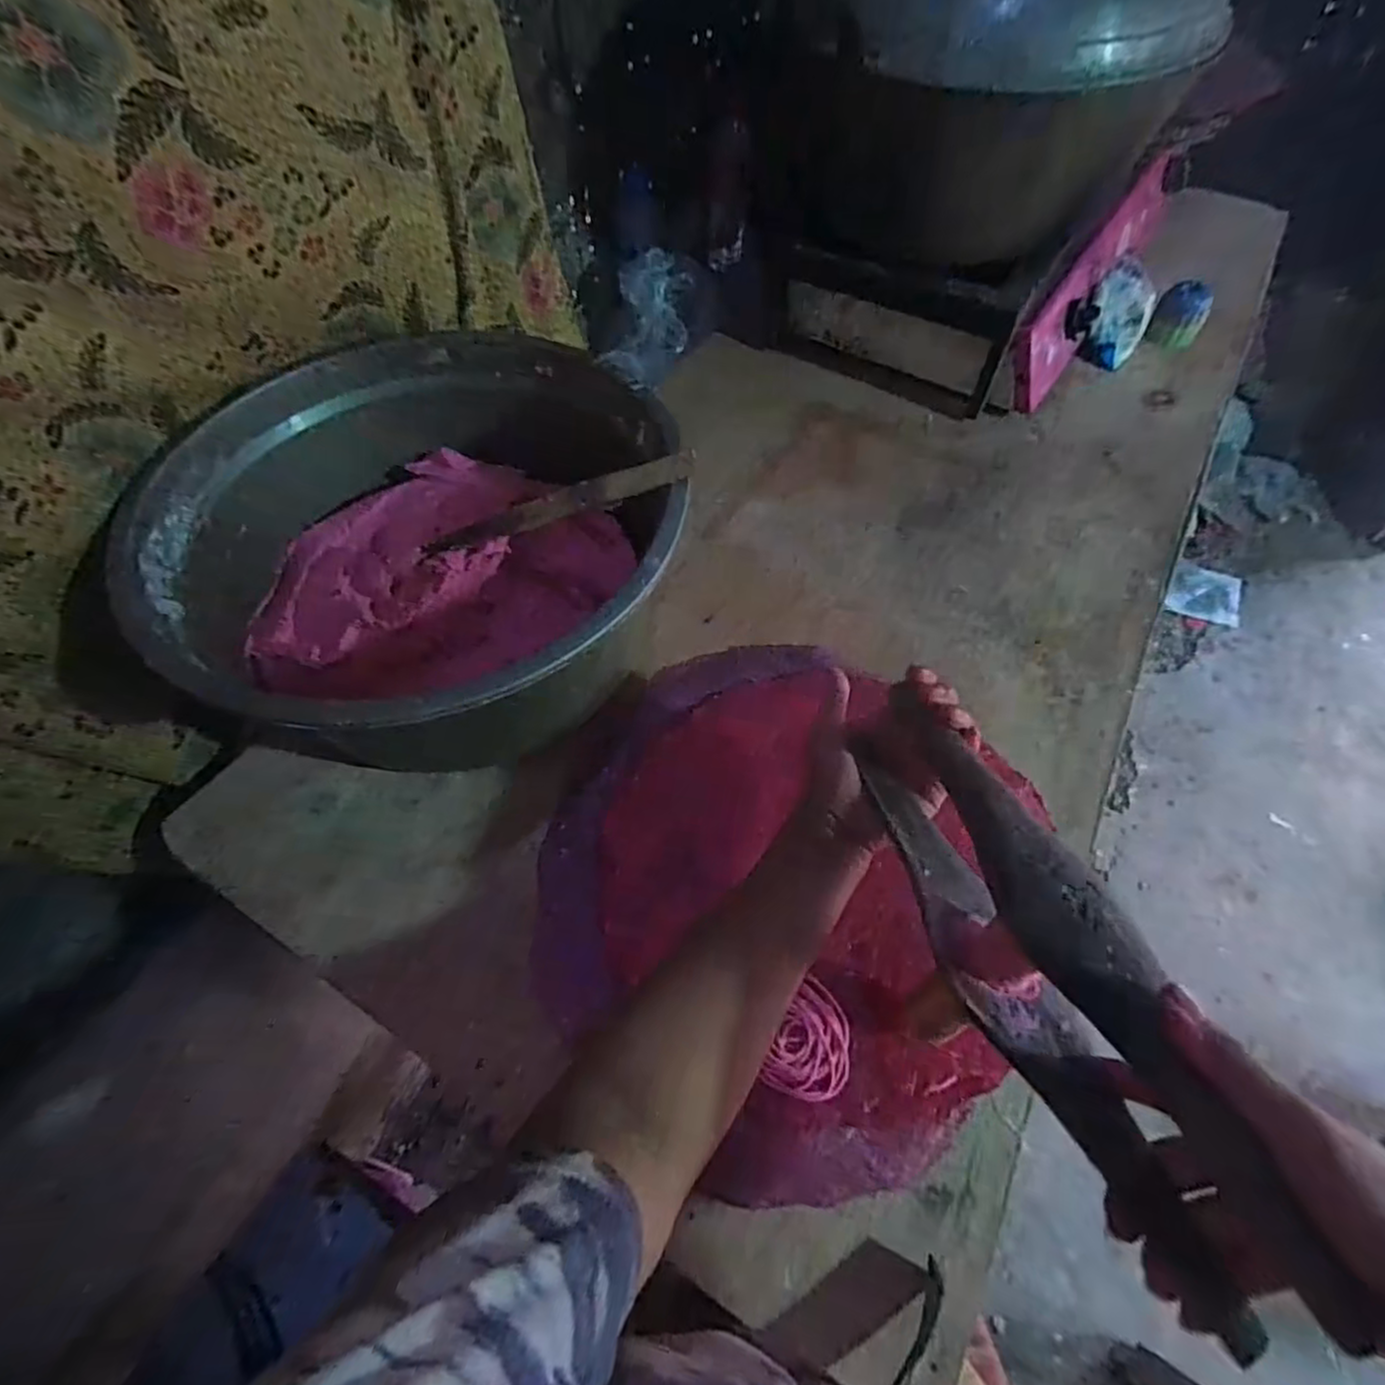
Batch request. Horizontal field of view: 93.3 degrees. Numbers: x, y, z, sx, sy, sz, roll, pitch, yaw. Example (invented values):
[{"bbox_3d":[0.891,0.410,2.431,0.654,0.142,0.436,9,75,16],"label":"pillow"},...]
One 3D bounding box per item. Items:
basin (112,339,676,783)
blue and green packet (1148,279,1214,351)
[{"bbox_3d":[-0.208,-0.122,0.568,0.398,0.167,0.370,0,59,0],"label":"basin"},{"bbox_3d":[0.649,-0.503,0.866,0.062,0.056,0.064,30,63,17],"label":"blue and green packet"}]

